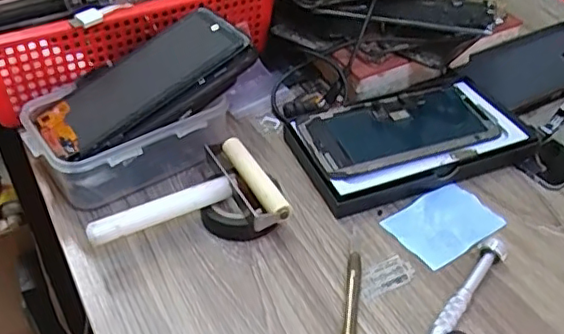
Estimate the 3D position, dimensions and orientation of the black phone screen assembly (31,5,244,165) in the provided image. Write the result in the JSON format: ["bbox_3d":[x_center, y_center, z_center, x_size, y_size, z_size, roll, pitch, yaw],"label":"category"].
[{"bbox_3d":[-0.102,-0.062,0.441,0.154,0.008,0.071,-37,50,-12],"label":"black phone screen assembly"}]

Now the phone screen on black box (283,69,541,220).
[{"bbox_3d":[0.105,-0.027,0.486,0.188,0.025,0.114,-15,43,-16],"label":"phone screen on black box"}]

